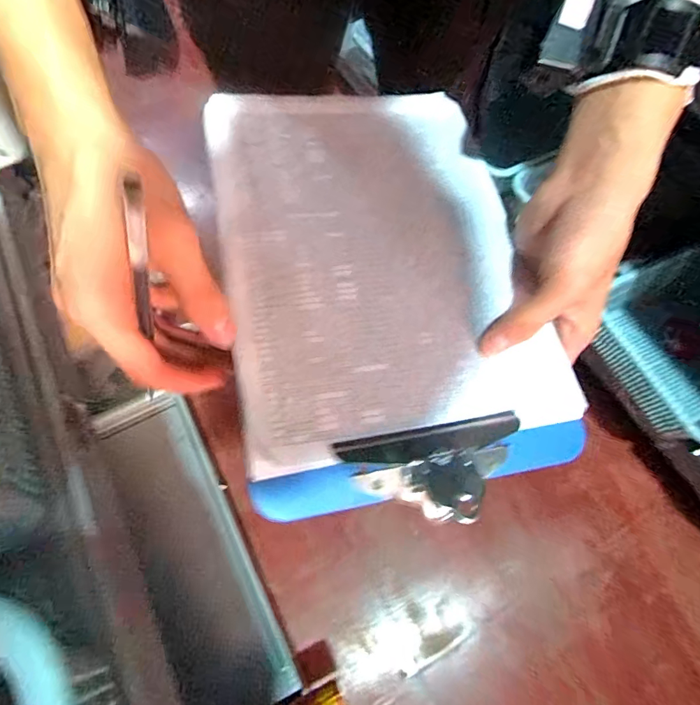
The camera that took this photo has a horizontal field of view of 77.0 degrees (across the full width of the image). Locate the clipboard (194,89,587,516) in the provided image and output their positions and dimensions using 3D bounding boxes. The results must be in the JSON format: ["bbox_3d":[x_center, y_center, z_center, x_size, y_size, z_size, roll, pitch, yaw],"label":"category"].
[{"bbox_3d":[0.018,-0.059,0.308,0.206,0.024,0.317,-9,68,-13],"label":"clipboard"}]

